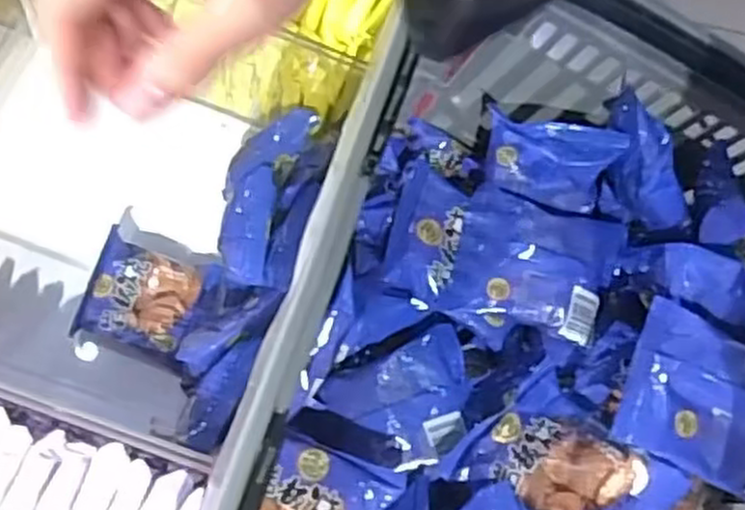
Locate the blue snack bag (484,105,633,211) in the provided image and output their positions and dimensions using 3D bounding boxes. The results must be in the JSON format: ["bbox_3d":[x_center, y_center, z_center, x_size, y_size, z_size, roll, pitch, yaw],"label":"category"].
[{"bbox_3d":[0.113,-0.061,0.494,0.079,0.056,0.020,15,36,6],"label":"blue snack bag"}]

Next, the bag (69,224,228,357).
[{"bbox_3d":[-0.175,0.029,0.618,0.097,0.043,0.096,19,68,-19],"label":"bag"}]

